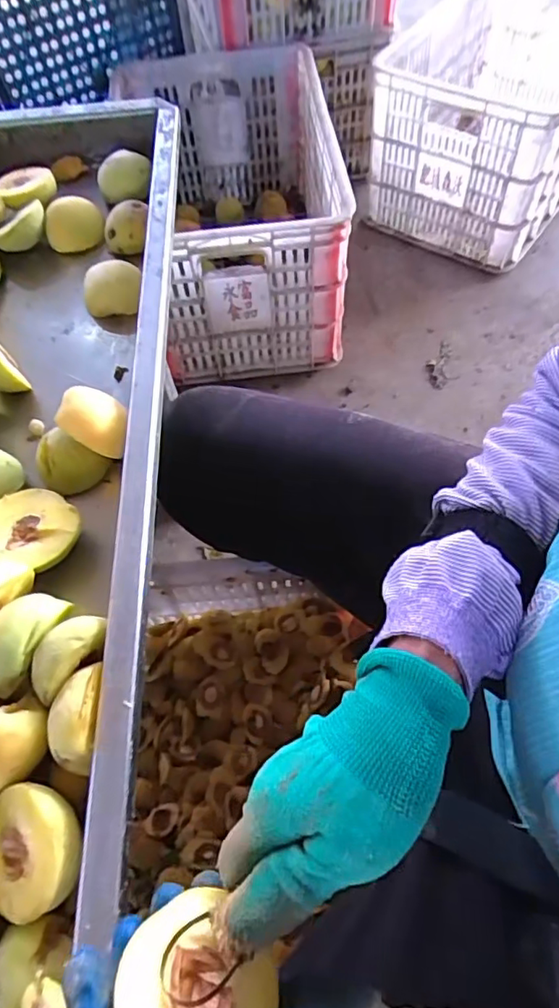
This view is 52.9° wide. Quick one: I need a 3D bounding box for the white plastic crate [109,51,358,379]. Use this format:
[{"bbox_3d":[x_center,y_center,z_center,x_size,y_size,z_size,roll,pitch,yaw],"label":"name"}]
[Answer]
[{"bbox_3d":[-0.071,-0.497,0.984,0.318,0.312,0.467,-10,60,-3],"label":"white plastic crate"}]

